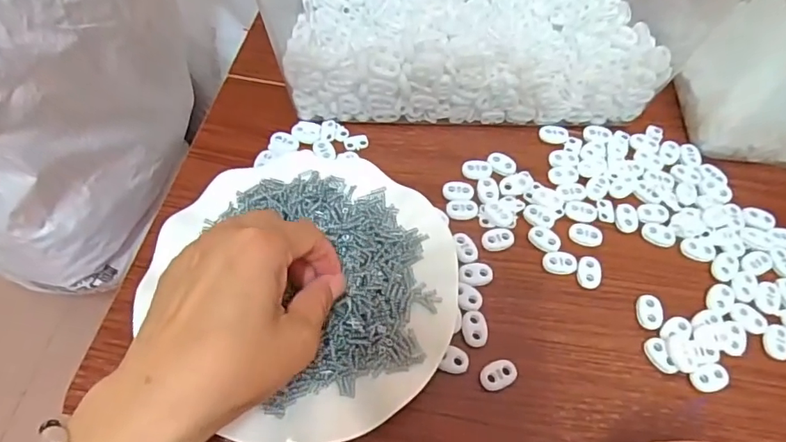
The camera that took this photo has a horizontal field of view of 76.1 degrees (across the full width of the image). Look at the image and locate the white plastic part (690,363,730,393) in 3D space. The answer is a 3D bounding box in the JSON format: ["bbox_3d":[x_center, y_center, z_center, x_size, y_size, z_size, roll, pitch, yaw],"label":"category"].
[{"bbox_3d":[0.191,0.095,0.303,0.021,0.006,0.014,-17,63,-10],"label":"white plastic part"}]

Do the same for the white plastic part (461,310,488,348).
[{"bbox_3d":[0.051,0.067,0.313,0.015,0.004,0.022,2,61,0],"label":"white plastic part"}]

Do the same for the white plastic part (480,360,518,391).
[{"bbox_3d":[0.064,0.092,0.301,0.023,0.004,0.015,-18,63,-11],"label":"white plastic part"}]

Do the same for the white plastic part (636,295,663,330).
[{"bbox_3d":[0.166,0.059,0.324,0.015,0.007,0.022,9,61,4],"label":"white plastic part"}]

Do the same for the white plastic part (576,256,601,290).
[{"bbox_3d":[0.132,0.034,0.337,0.015,0.006,0.022,10,61,4],"label":"white plastic part"}]

